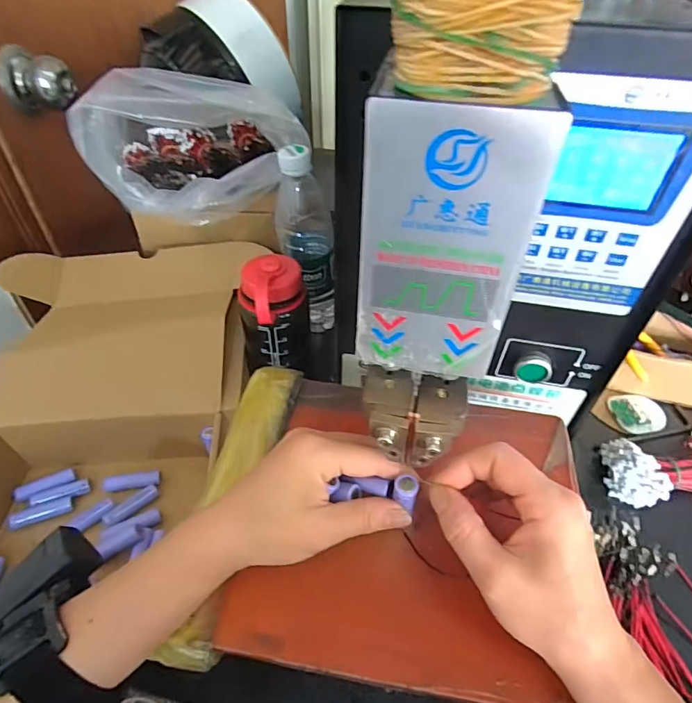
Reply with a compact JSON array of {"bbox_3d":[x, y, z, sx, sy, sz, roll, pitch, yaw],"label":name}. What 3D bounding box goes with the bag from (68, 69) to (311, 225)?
[{"bbox_3d":[-0.199,-0.250,0.525,0.195,0.125,0.222,-21,48,-21],"label":"bag"}]

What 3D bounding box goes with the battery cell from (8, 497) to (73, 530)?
[{"bbox_3d":[-0.267,0.143,0.403,0.045,0.013,0.016,-17,46,-17],"label":"battery cell"}]

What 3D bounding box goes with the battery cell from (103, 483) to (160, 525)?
[{"bbox_3d":[-0.194,0.139,0.418,0.013,0.011,0.048,32,52,29],"label":"battery cell"}]

